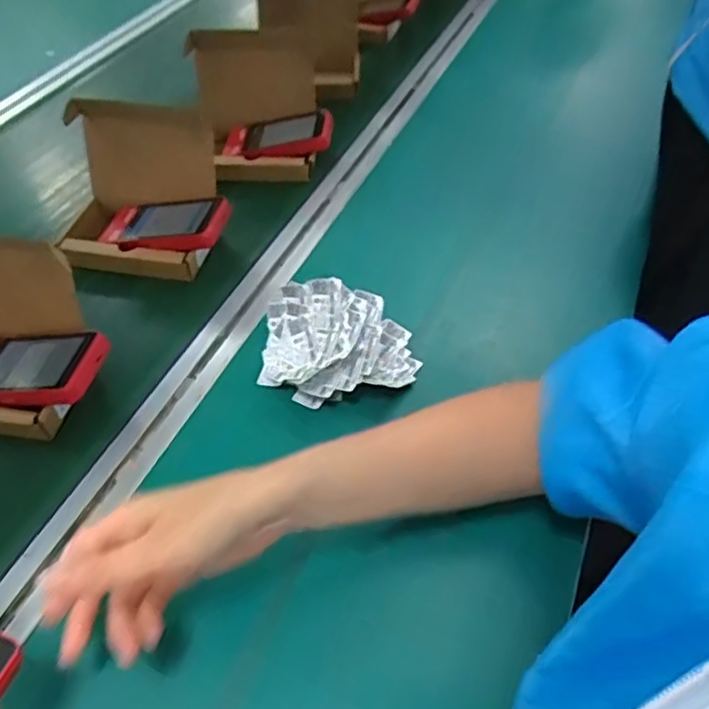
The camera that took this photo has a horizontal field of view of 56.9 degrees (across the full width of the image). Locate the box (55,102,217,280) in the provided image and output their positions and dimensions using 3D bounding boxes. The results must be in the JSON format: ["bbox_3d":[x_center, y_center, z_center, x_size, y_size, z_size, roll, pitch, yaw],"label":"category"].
[{"bbox_3d":[-0.213,-0.155,0.632,0.152,0.115,0.148,-2,51,1],"label":"box"}]

